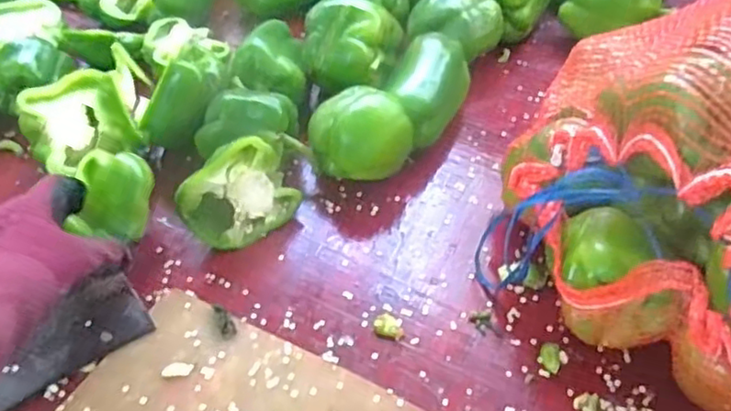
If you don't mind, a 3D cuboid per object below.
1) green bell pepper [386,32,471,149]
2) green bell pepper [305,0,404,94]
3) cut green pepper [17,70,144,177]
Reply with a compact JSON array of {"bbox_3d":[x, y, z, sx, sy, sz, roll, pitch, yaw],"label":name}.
[{"bbox_3d":[0.060,-0.111,0.664,0.065,0.084,0.115,23,53,18],"label":"green bell pepper"},{"bbox_3d":[-0.019,-0.164,0.671,0.093,0.078,0.073,15,51,12],"label":"green bell pepper"},{"bbox_3d":[-0.272,-0.082,0.606,0.079,0.061,0.094,36,57,27],"label":"cut green pepper"}]

